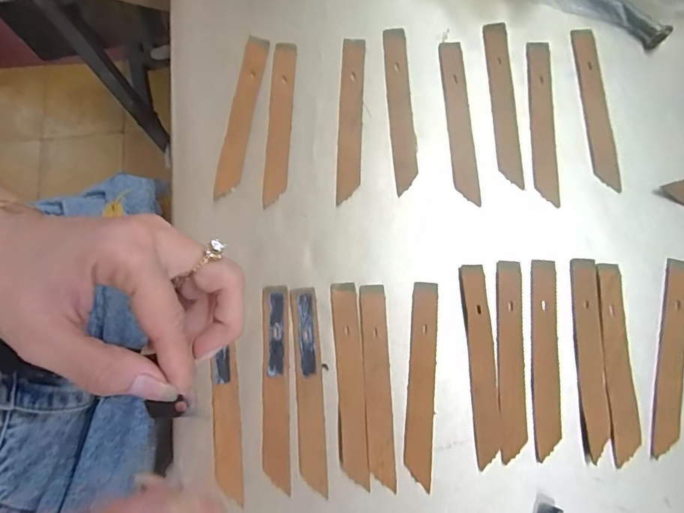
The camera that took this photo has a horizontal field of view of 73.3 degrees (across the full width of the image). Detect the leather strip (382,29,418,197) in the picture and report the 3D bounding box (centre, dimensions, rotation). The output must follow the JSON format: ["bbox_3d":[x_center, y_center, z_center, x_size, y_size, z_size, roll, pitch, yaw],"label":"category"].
[{"bbox_3d":[0.042,-0.108,0.333,0.016,0.004,0.125,-4,78,-1],"label":"leather strip"}]

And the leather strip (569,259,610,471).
[{"bbox_3d":[0.161,0.064,0.297,0.016,0.004,0.124,1,78,0],"label":"leather strip"}]

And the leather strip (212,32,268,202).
[{"bbox_3d":[-0.073,-0.102,0.332,0.018,0.004,0.124,9,79,2],"label":"leather strip"}]

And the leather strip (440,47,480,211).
[{"bbox_3d":[0.084,-0.098,0.333,0.016,0.004,0.124,-4,78,-1],"label":"leather strip"}]

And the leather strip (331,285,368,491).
[{"bbox_3d":[0.005,0.080,0.294,0.016,0.005,0.124,-4,78,-1],"label":"leather strip"}]

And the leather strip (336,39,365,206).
[{"bbox_3d":[0.006,-0.101,0.333,0.017,0.004,0.123,2,78,0],"label":"leather strip"}]

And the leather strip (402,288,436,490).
[{"bbox_3d":[0.052,0.080,0.296,0.017,0.004,0.125,5,78,1],"label":"leather strip"}]

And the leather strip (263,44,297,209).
[{"bbox_3d":[-0.045,-0.097,0.335,0.016,0.004,0.124,3,78,1],"label":"leather strip"}]

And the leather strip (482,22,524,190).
[{"bbox_3d":[0.118,-0.112,0.336,0.017,0.007,0.125,-2,78,0],"label":"leather strip"}]

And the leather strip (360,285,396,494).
[{"bbox_3d":[0.022,0.081,0.294,0.017,0.007,0.124,-4,78,2],"label":"leather strip"}]

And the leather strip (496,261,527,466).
[{"bbox_3d":[0.109,0.065,0.298,0.017,0.004,0.123,2,78,0],"label":"leather strip"}]

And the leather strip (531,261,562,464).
[{"bbox_3d":[0.132,0.064,0.296,0.017,0.004,0.123,4,78,1],"label":"leather strip"}]

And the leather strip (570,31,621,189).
[{"bbox_3d":[0.184,-0.109,0.333,0.018,0.006,0.124,-4,80,0],"label":"leather strip"}]

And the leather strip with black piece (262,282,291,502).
[{"bbox_3d":[-0.043,0.082,0.294,0.017,0.004,0.123,-2,78,0],"label":"leather strip with black piece"}]

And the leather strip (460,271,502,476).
[{"bbox_3d":[0.091,0.067,0.296,0.017,0.004,0.123,-3,78,-1],"label":"leather strip"}]

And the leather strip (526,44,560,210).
[{"bbox_3d":[0.144,-0.098,0.332,0.018,0.005,0.122,-1,80,4],"label":"leather strip"}]

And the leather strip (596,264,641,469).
[{"bbox_3d":[0.180,0.066,0.296,0.018,0.004,0.122,0,78,0],"label":"leather strip"}]

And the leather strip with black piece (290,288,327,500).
[{"bbox_3d":[-0.021,0.083,0.293,0.017,0.004,0.125,-4,78,-1],"label":"leather strip with black piece"}]

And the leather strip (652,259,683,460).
[{"bbox_3d":[0.215,0.064,0.299,0.018,0.004,0.125,12,79,2],"label":"leather strip"}]

